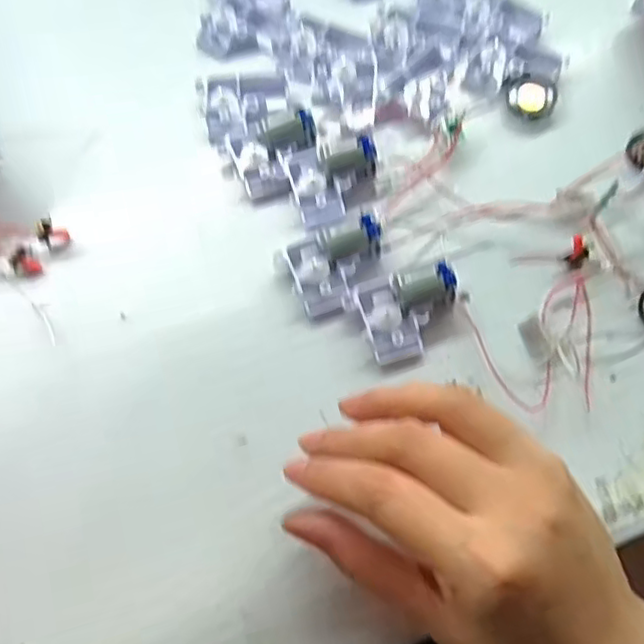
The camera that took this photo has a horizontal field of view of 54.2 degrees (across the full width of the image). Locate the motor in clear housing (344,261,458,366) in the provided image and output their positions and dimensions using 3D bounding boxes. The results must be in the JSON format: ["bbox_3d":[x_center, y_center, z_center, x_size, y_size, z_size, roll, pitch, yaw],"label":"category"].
[{"bbox_3d":[0.039,-0.004,0.286,0.047,0.020,0.037,-14,68,-5],"label":"motor in clear housing"}]

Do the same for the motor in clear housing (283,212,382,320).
[{"bbox_3d":[0.008,-0.026,0.295,0.044,0.017,0.039,-12,68,-4],"label":"motor in clear housing"}]

